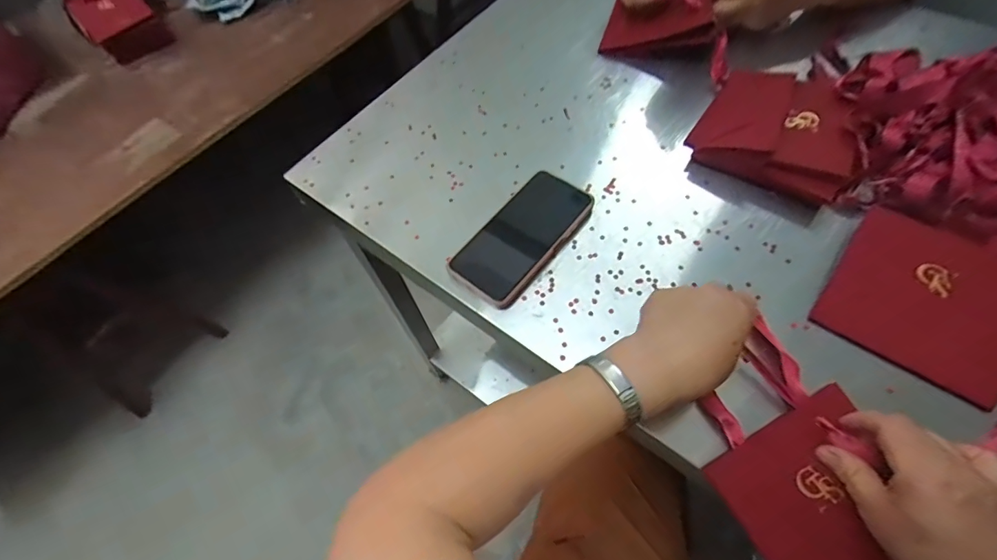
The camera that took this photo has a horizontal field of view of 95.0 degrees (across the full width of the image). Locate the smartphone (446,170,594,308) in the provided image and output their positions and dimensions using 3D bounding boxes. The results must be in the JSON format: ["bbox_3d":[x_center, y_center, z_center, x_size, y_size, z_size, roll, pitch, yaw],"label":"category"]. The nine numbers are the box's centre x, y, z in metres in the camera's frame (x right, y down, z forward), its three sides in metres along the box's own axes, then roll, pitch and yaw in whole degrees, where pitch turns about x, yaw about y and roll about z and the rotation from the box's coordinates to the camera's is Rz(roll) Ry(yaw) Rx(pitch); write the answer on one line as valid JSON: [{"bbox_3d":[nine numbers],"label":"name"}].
[{"bbox_3d":[0.024,-0.048,0.478,0.079,0.016,0.159,36,69,22],"label":"smartphone"}]

